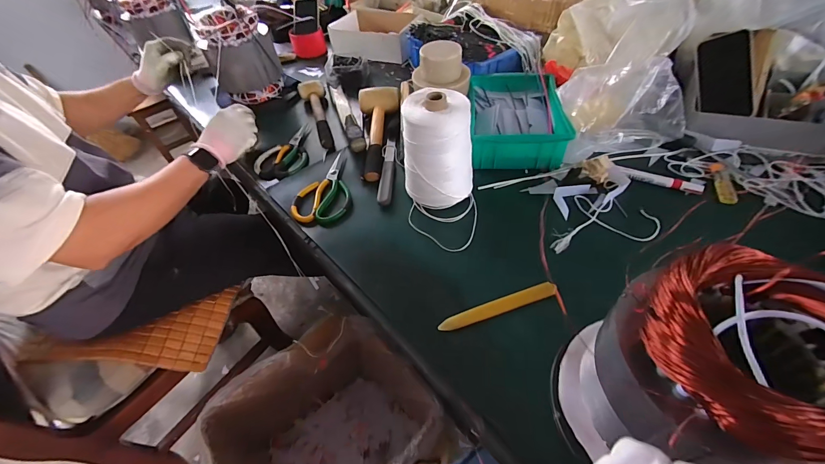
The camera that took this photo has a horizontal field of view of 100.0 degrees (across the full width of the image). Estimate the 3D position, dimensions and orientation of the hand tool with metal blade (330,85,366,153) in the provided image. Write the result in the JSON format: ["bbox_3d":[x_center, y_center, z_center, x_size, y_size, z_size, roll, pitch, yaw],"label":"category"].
[{"bbox_3d":[-0.149,-0.267,0.769,0.031,0.031,0.269,-17,49,-9],"label":"hand tool with metal blade"}]

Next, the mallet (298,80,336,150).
[{"bbox_3d":[-0.218,-0.279,0.800,0.063,0.038,0.259,-17,49,-9],"label":"mallet"}]

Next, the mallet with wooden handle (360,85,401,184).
[{"bbox_3d":[-0.070,-0.209,0.715,0.086,0.052,0.278,-6,48,1],"label":"mallet with wooden handle"}]

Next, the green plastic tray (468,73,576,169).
[{"bbox_3d":[0.201,-0.234,0.696,0.170,0.066,0.250,1,48,7],"label":"green plastic tray"}]

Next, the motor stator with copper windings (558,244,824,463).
[{"bbox_3d":[0.217,0.113,0.267,0.124,0.200,0.137,-3,48,4],"label":"motor stator with copper windings"}]

